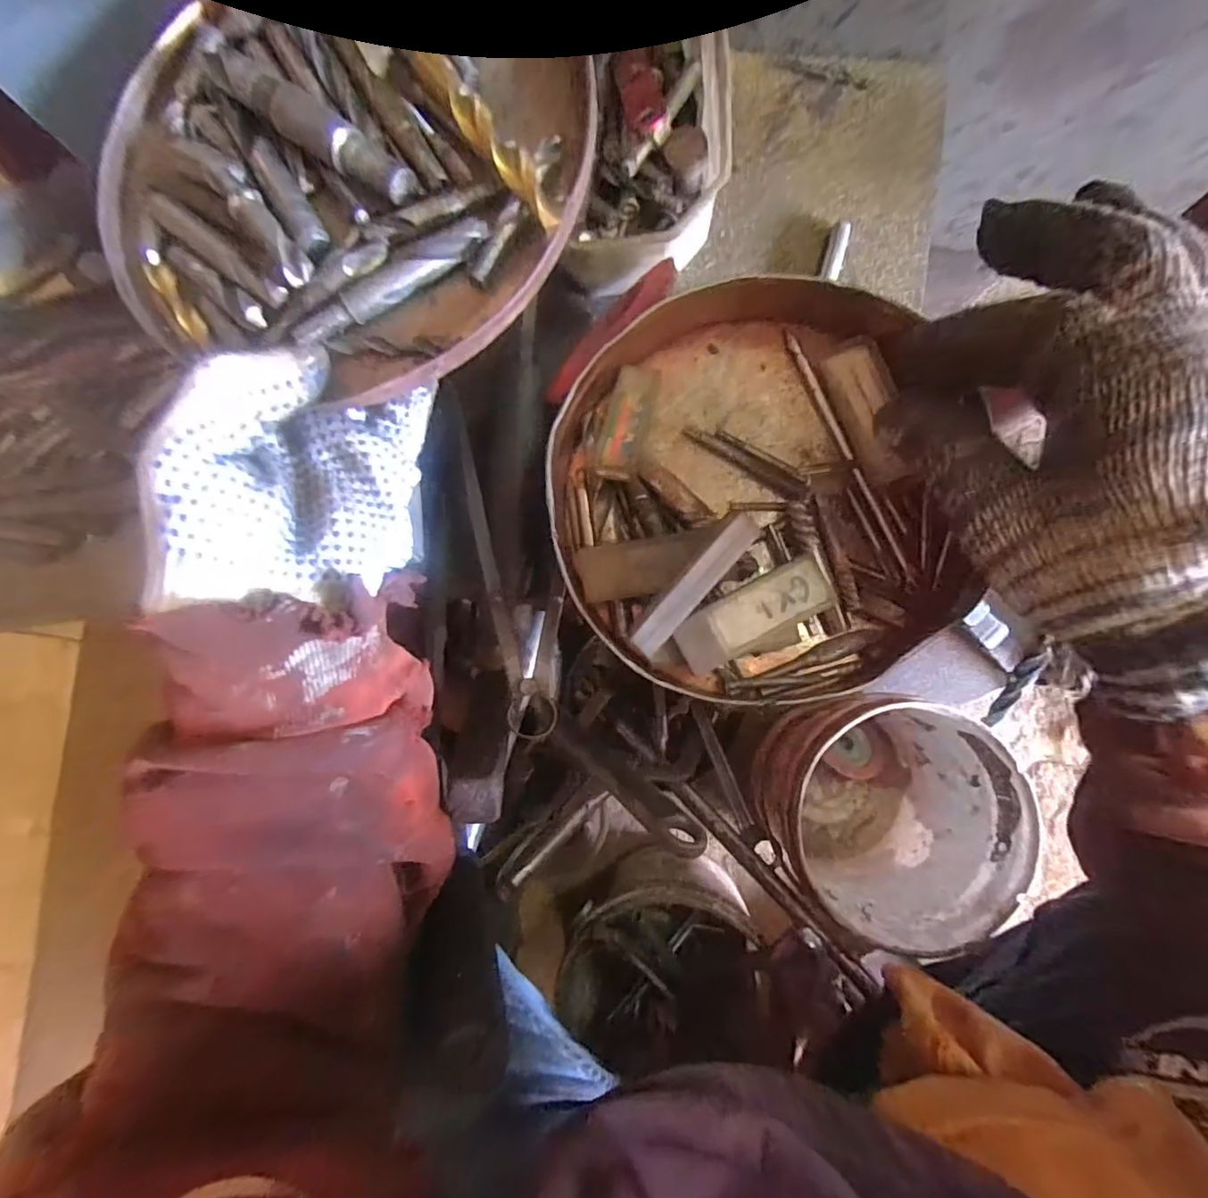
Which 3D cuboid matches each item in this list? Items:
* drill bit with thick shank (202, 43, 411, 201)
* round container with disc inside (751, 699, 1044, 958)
[{"bbox_3d":[-0.111,-0.179,0.216,0.092,0.012,0.017,38,90,7],"label":"drill bit with thick shank"},{"bbox_3d":[0.261,0.195,0.554,0.201,0.186,0.194,0,85,5],"label":"round container with disc inside"}]

